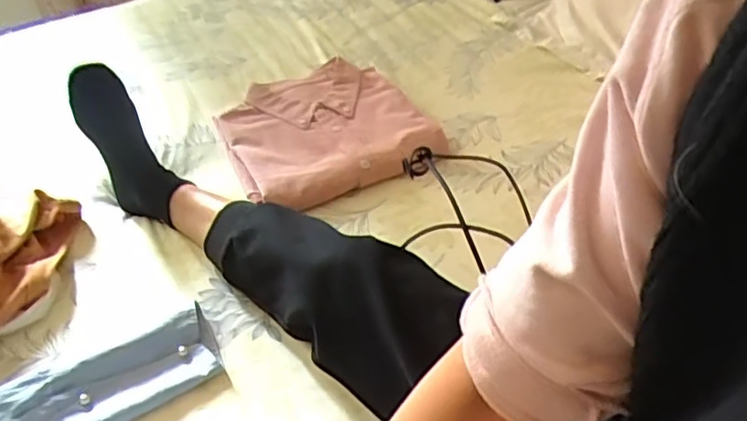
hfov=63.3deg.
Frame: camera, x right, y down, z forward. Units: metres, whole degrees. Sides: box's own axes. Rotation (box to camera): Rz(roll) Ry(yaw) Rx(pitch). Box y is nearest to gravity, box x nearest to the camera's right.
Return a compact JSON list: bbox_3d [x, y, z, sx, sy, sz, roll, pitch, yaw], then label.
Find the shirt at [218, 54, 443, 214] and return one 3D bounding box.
[{"bbox_3d":[-0.071,-0.123,0.891,0.283,0.034,0.264,-20,46,-14],"label":"shirt"}]

